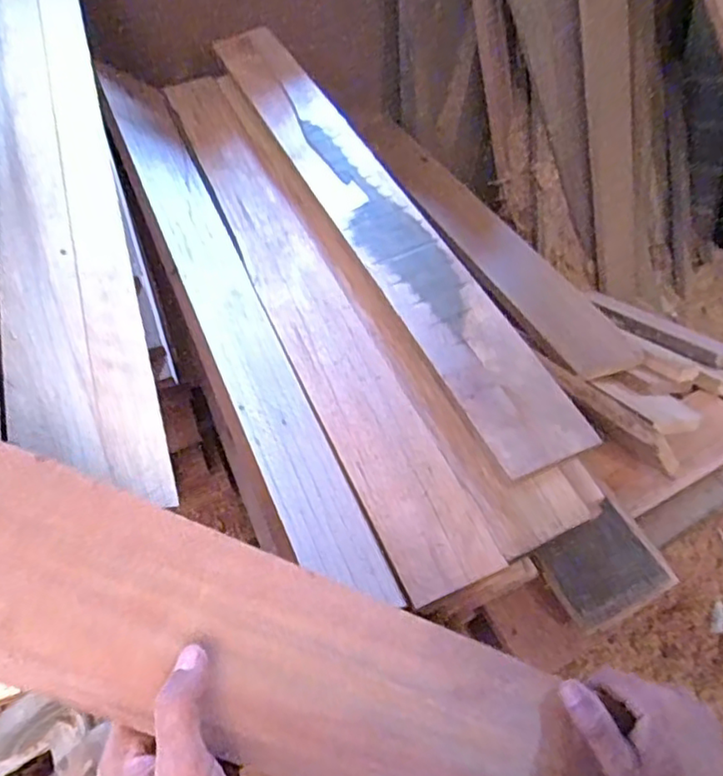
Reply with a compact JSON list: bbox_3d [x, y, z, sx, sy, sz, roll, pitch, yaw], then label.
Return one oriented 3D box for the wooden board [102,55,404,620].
[{"bbox_3d":[-0.187,-0.149,0.815,0.122,0.012,0.900,8,43,-46],"label":"wooden board"}]

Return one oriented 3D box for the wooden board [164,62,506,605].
[{"bbox_3d":[-0.101,-0.169,0.873,0.105,0.011,0.955,-20,56,-15],"label":"wooden board"}]

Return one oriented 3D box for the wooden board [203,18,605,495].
[{"bbox_3d":[-0.005,-0.284,0.922,0.112,0.018,0.965,-23,57,-12],"label":"wooden board"}]

